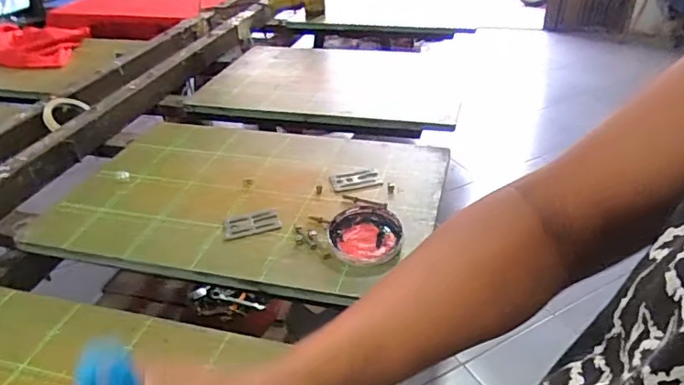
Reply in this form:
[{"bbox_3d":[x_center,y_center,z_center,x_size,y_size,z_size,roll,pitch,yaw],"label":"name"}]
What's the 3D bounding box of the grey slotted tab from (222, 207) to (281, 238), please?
[{"bbox_3d":[-0.136,0.045,0.792,0.082,0.008,0.048,-9,34,-13],"label":"grey slotted tab"}]

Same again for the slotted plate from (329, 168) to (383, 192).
[{"bbox_3d":[0.022,-0.021,0.886,0.083,0.006,0.046,-11,34,-15],"label":"slotted plate"}]

